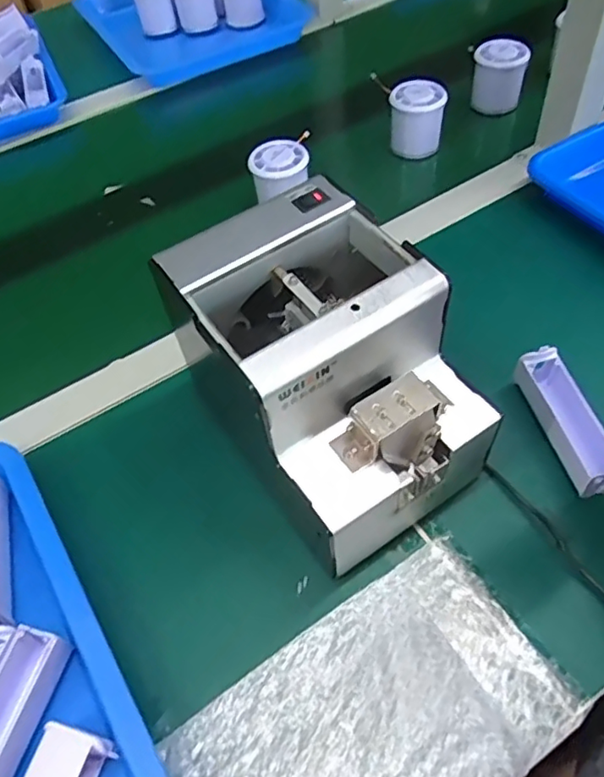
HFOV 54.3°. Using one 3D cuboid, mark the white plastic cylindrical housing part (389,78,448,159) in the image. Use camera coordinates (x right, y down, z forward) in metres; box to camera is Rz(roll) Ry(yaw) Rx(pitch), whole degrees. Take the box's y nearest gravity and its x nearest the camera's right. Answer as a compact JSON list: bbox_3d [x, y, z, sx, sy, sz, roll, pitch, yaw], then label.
[{"bbox_3d":[0.122,-0.283,0.623,0.054,0.058,0.051,-3,51,4],"label":"white plastic cylindrical housing part"}]

